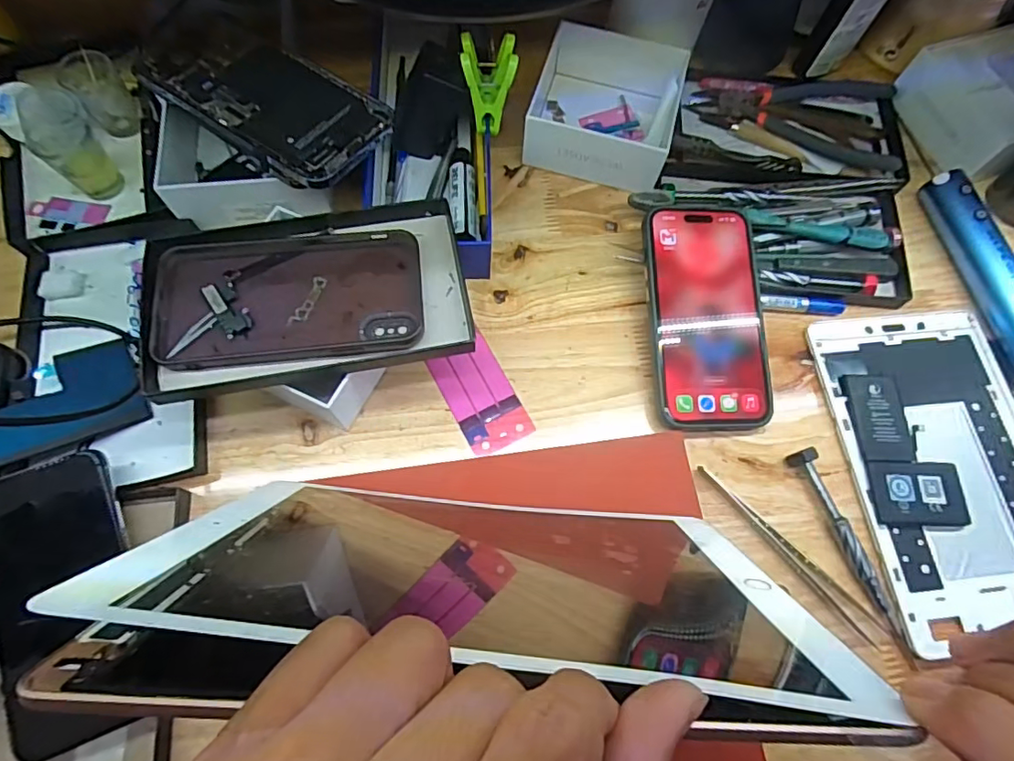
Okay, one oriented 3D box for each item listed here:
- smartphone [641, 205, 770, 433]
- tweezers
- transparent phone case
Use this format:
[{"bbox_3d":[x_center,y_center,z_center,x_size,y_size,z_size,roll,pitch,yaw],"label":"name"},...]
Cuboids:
[{"bbox_3d":[0.129,-0.044,0.352,0.078,0.005,0.148,2,79,-5],"label":"smartphone"},{"bbox_3d":[0.164,0.101,0.317,0.013,0.008,0.132,-42,77,-16],"label":"tweezers"},{"bbox_3d":[-0.122,-0.048,0.311,0.142,0.012,0.079,-5,70,-7],"label":"transparent phone case"}]

